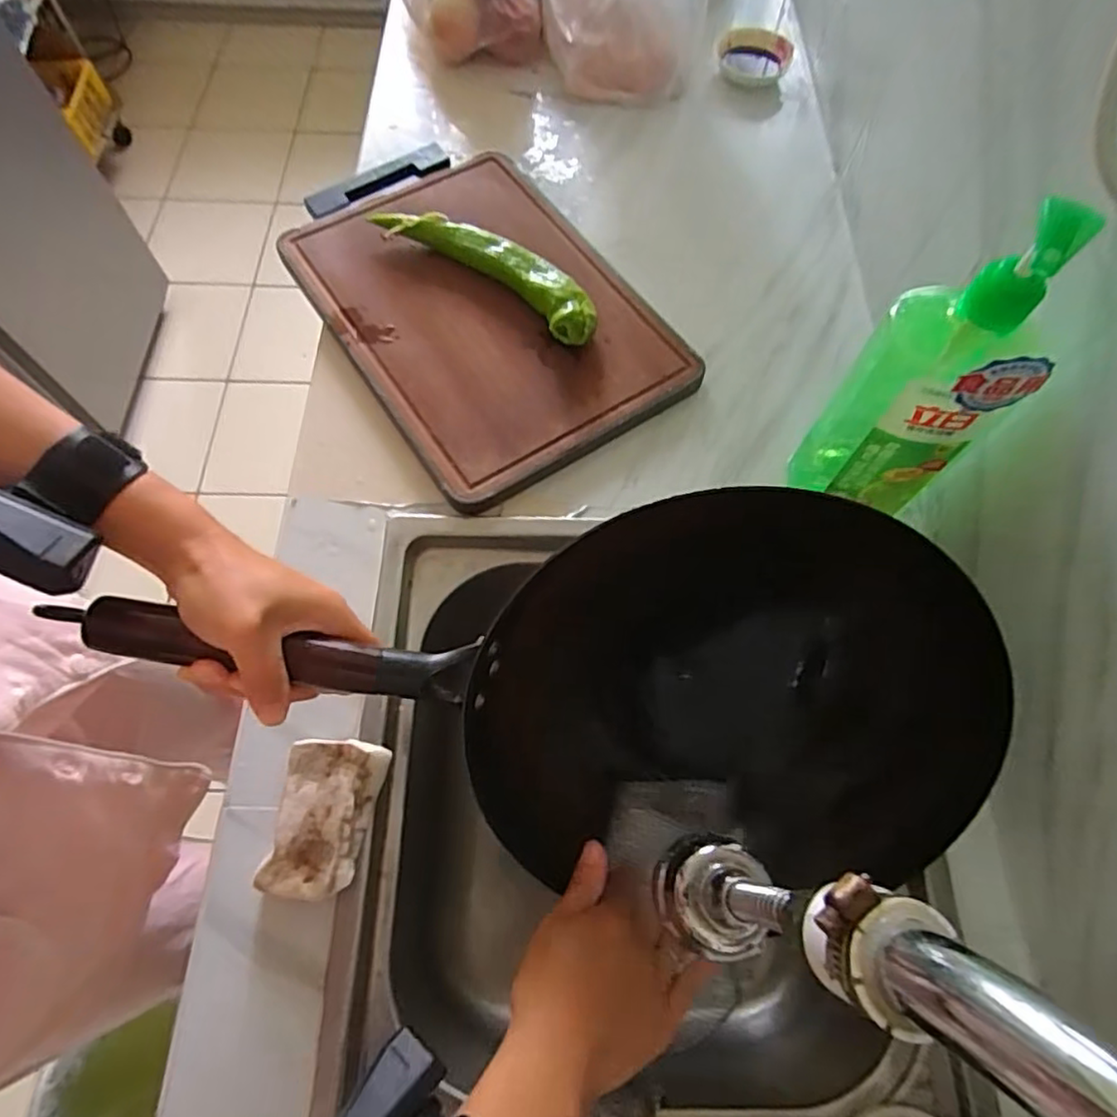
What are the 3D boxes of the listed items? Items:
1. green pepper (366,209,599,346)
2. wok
[{"bbox_3d":[-0.065,-0.281,0.620,0.254,0.035,0.062,36,69,13],"label":"green pepper"},{"bbox_3d":[-0.013,0.102,0.396,0.499,0.252,0.105,-3,20,17],"label":"wok"}]

